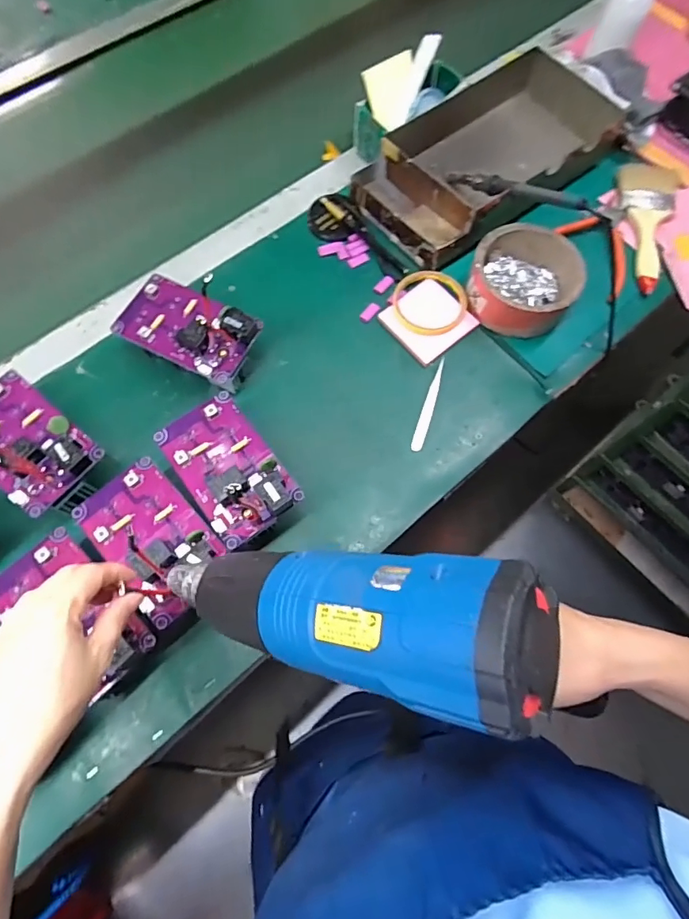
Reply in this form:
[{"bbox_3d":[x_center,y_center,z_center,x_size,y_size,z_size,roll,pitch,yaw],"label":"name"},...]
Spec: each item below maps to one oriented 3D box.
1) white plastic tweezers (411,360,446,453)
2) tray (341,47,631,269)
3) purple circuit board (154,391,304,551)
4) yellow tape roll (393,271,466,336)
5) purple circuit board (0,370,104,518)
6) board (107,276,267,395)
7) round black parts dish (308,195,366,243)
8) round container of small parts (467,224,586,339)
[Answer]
[{"bbox_3d":[0.096,-0.062,0.544,0.012,0.010,0.112,18,70,6],"label":"white plastic tweezers"},{"bbox_3d":[0.189,-0.393,0.635,0.347,0.067,0.175,-36,74,-13],"label":"tray"},{"bbox_3d":[-0.112,0.005,0.460,0.082,0.034,0.138,-36,74,-13],"label":"purple circuit board"},{"bbox_3d":[0.102,-0.185,0.575,0.086,0.007,0.087,0,69,-1],"label":"yellow tape roll"},{"bbox_3d":[-0.310,-0.011,0.484,0.142,0.069,0.087,38,74,13],"label":"purple circuit board"},{"bbox_3d":[-0.166,-0.136,0.531,0.141,0.067,0.089,28,72,9],"label":"board"},{"bbox_3d":[-0.014,-0.310,0.625,0.063,0.016,0.066,0,69,-1],"label":"round black parts dish"},{"bbox_3d":[0.210,-0.213,0.572,0.120,0.049,0.135,32,72,11],"label":"round container of small parts"}]

